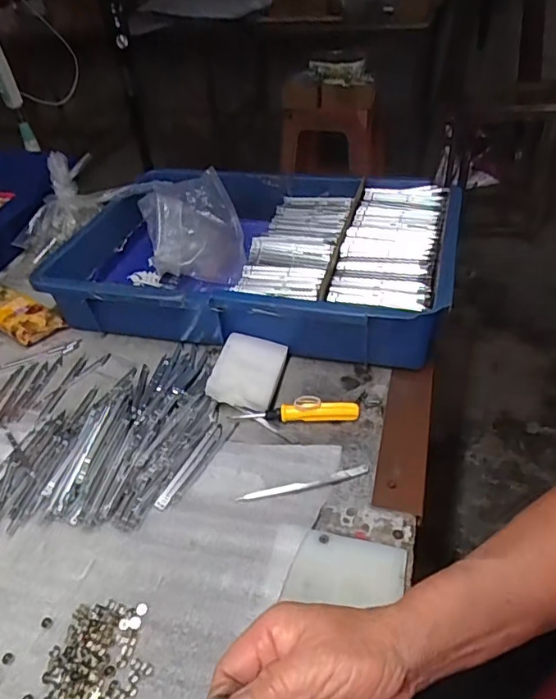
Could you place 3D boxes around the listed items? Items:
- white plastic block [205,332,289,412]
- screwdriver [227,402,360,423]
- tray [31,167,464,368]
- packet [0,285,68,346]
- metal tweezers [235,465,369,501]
[{"bbox_3d":[-0.028,0.021,0.527,0.062,0.026,0.077,23,41,2],"label":"white plastic block"},{"bbox_3d":[0.015,0.057,0.491,0.115,0.015,0.012,-1,41,4],"label":"screwdriver"},{"bbox_3d":[-0.026,-0.111,0.636,0.430,0.089,0.271,7,42,13],"label":"tray"},{"bbox_3d":[-0.300,-0.040,0.626,0.103,0.037,0.054,27,49,31],"label":"packet"},{"bbox_3d":[0.022,0.111,0.438,0.109,0.005,0.011,-12,40,-10],"label":"metal tweezers"}]

